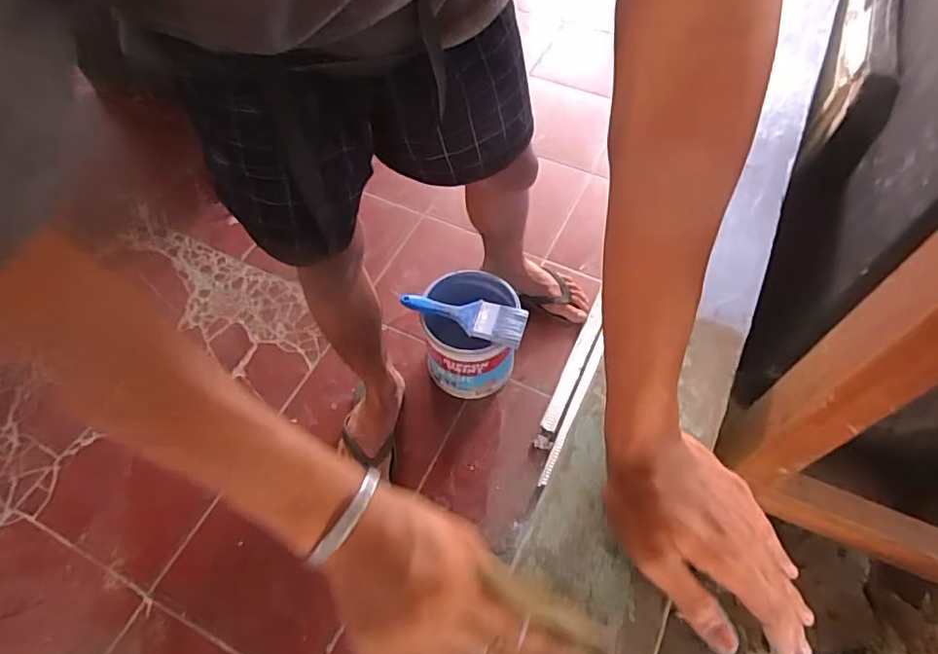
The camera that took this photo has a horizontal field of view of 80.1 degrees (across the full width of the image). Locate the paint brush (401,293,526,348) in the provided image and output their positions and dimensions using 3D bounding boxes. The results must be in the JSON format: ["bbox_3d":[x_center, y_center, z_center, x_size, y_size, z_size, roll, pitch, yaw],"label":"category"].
[{"bbox_3d":[-0.012,-0.015,0.978,0.219,0.025,0.071,9,58,5],"label":"paint brush"}]

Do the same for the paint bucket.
[{"bbox_3d":[0.002,0.016,1.073,0.171,0.193,0.183,0,57,-1],"label":"paint bucket"}]

